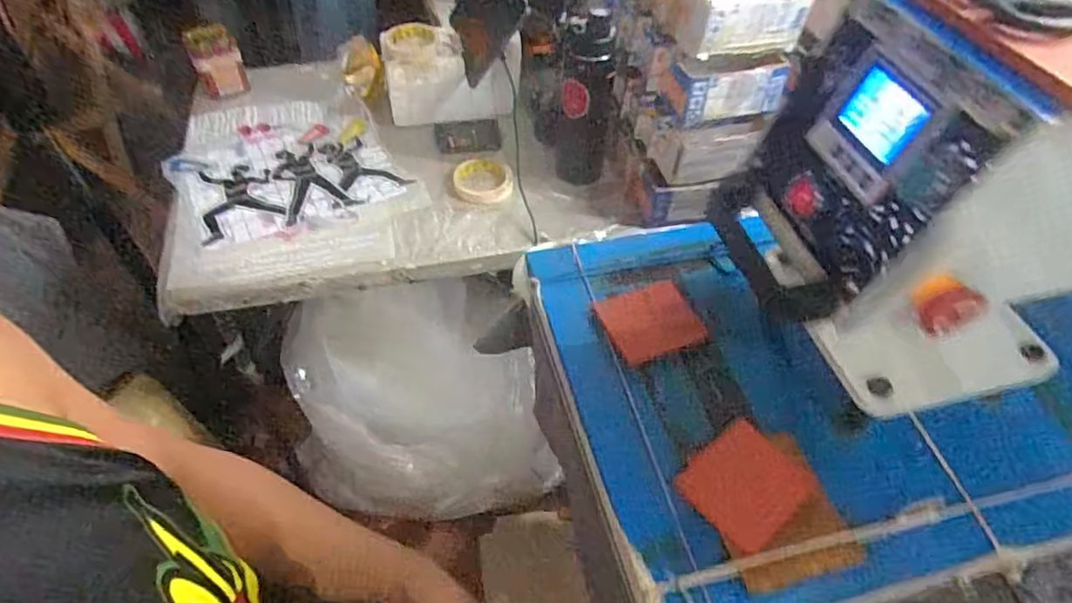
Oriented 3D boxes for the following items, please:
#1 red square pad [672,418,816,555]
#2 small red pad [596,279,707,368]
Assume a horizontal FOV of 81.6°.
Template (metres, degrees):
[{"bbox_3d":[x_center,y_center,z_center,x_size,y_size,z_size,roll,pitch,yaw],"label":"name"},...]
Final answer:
[{"bbox_3d":[0.168,0.149,0.500,0.083,0.008,0.078,-41,68,-4],"label":"red square pad"},{"bbox_3d":[0.111,0.020,0.608,0.085,0.014,0.070,-24,74,13],"label":"small red pad"}]

